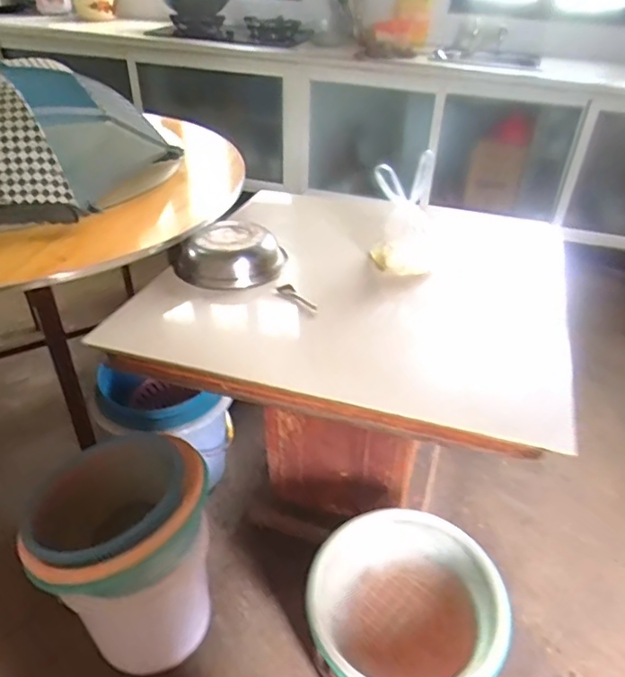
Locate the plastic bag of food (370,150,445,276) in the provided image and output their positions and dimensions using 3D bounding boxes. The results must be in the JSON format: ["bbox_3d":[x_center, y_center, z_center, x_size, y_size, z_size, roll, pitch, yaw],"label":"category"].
[{"bbox_3d":[0.192,-0.244,1.146,0.134,0.201,0.125,-3,38,-8],"label":"plastic bag of food"}]

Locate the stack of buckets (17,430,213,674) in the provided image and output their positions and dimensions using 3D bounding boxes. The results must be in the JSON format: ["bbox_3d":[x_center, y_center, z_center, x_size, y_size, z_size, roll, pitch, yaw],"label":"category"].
[{"bbox_3d":[-0.361,0.438,1.100,0.316,0.401,0.309,-2,37,-6],"label":"stack of buckets"}]

